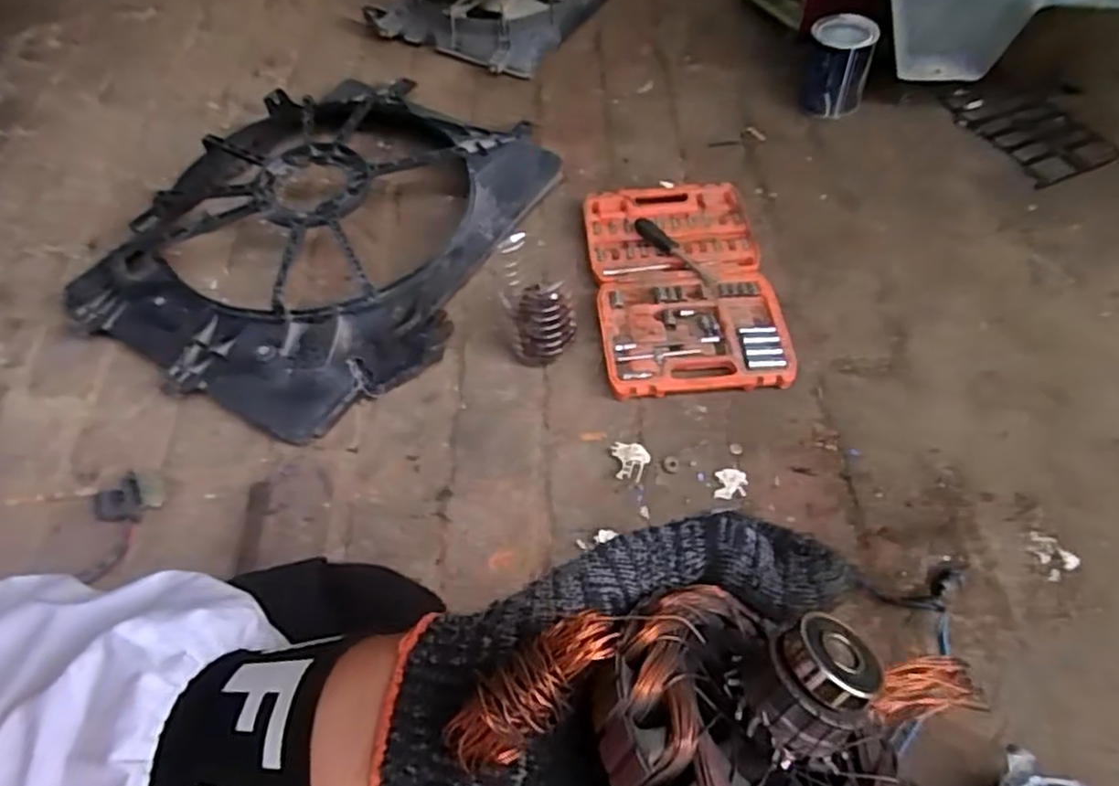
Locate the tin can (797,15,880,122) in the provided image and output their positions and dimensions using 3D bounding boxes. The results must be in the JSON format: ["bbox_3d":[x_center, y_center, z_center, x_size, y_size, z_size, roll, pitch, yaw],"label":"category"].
[{"bbox_3d":[0.469,-0.554,1.202,0.099,0.143,0.103,-1,57,2],"label":"tin can"}]

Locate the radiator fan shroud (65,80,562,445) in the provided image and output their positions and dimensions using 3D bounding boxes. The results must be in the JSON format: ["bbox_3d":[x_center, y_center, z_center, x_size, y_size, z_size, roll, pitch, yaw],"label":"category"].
[{"bbox_3d":[-0.345,-0.271,1.082,0.543,0.101,0.672,28,62,19],"label":"radiator fan shroud"}]

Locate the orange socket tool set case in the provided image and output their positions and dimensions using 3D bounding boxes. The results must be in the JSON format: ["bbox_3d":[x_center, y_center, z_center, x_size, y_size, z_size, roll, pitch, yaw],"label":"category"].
[{"bbox_3d":[0.174,-0.163,1.020,0.245,0.026,0.401,-5,57,0],"label":"orange socket tool set case"}]

